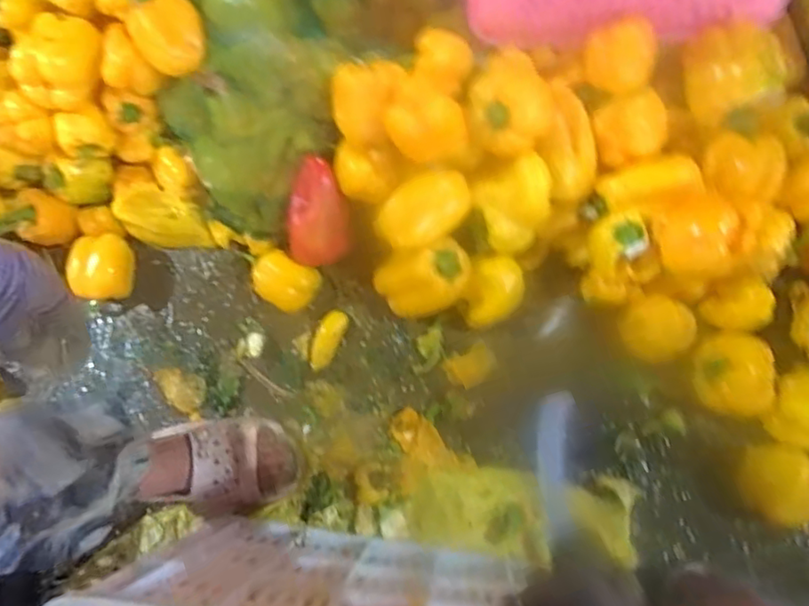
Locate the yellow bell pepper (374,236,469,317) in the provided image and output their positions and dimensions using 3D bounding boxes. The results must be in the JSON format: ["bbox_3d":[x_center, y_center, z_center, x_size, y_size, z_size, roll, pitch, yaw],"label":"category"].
[{"bbox_3d":[0.021,-0.029,0.726,0.067,0.104,0.091,-42,109,-41],"label":"yellow bell pepper"}]

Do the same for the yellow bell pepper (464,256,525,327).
[{"bbox_3d":[0.106,-0.014,0.735,0.076,0.058,0.070,0,79,-1],"label":"yellow bell pepper"}]

